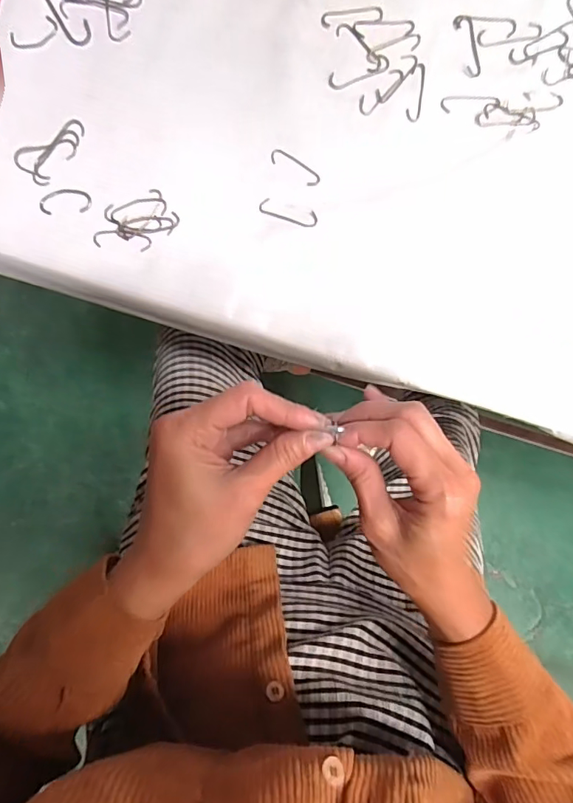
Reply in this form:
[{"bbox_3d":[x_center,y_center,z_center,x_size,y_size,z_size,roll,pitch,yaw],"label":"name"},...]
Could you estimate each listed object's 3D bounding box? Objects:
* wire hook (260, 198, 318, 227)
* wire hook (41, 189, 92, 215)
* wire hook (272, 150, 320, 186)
[{"bbox_3d":[0.001,-0.134,0.337,0.042,0.004,0.012,18,92,-1],"label":"wire hook"},{"bbox_3d":[-0.157,-0.143,0.339,0.036,0.004,0.017,-3,92,0],"label":"wire hook"},{"bbox_3d":[0.006,-0.166,0.339,0.039,0.004,0.011,32,92,-2],"label":"wire hook"}]

